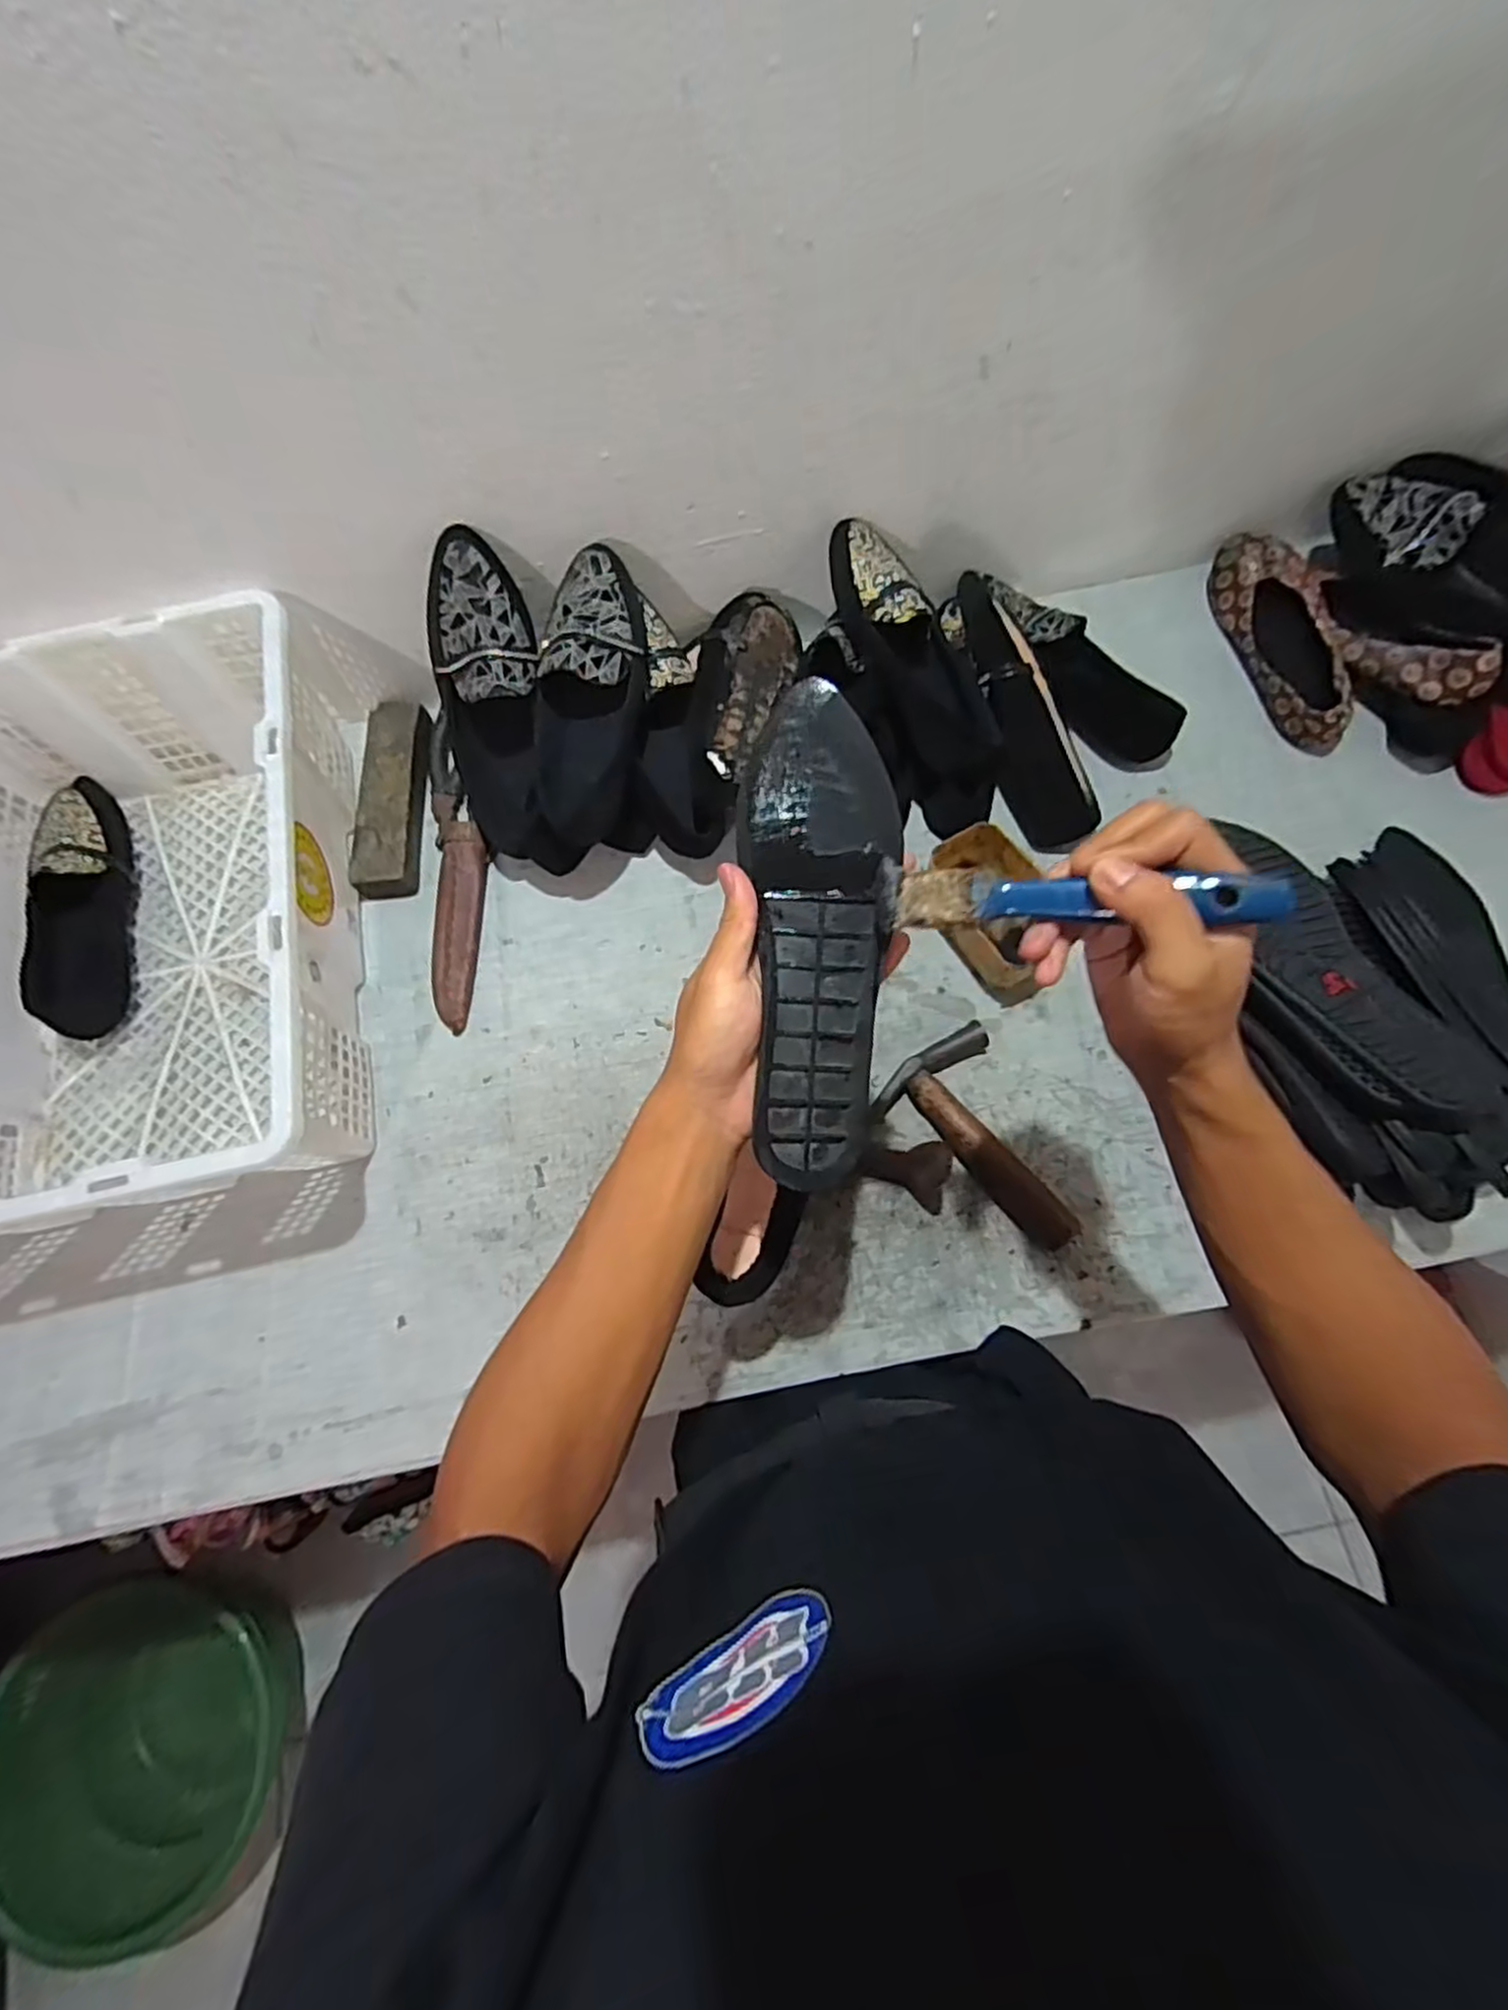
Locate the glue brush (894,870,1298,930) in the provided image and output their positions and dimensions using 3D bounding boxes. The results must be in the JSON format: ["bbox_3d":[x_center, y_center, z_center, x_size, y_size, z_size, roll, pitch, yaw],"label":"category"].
[{"bbox_3d":[0.137,-0.046,0.325,0.151,0.012,0.022,2,71,21],"label":"glue brush"}]

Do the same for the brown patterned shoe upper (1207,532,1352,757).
[{"bbox_3d":[0.506,-0.351,0.733,0.076,0.056,0.231,-7,72,0],"label":"brown patterned shoe upper"}]

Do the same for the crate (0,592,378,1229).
[{"bbox_3d":[-0.504,-0.065,0.626,0.337,0.168,0.470,-13,72,-2],"label":"crate"}]

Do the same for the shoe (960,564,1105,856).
[{"bbox_3d":[0.234,-0.258,0.670,0.072,0.057,0.242,-24,97,-6],"label":"shoe"}]

